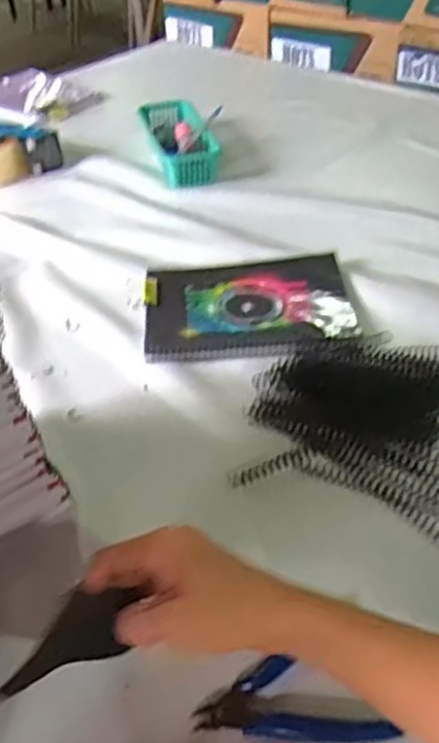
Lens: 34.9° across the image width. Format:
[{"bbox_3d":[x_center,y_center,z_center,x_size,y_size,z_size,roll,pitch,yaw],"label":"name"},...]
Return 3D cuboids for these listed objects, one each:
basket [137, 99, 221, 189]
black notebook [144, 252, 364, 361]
[{"bbox_3d":[-0.058,-0.337,1.025,0.089,0.055,0.203,-13,42,-10],"label":"basket"},{"bbox_3d":[0.031,-0.069,0.725,0.212,0.014,0.153,-4,41,0],"label":"black notebook"}]

